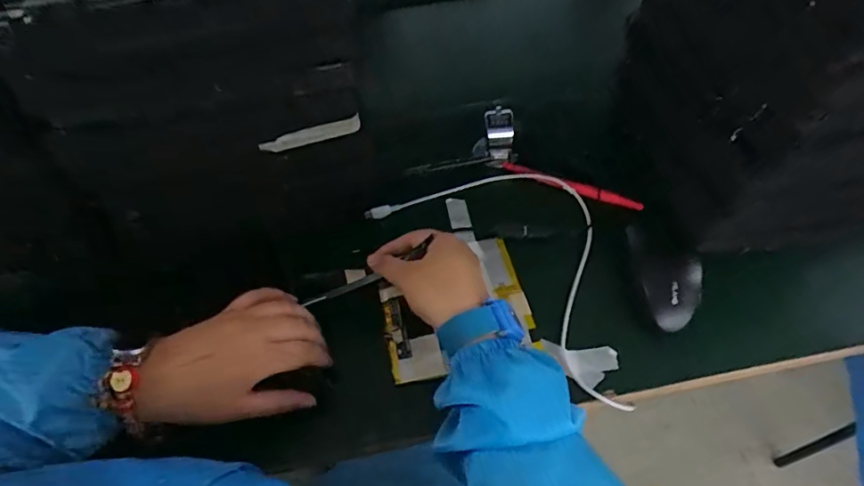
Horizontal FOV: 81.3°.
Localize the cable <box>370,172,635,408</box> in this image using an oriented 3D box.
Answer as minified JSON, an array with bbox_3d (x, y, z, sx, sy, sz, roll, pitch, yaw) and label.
[{"bbox_3d":[0.092,0.004,0.478,0.158,0.018,0.292,-39,58,-23],"label":"cable"}]

